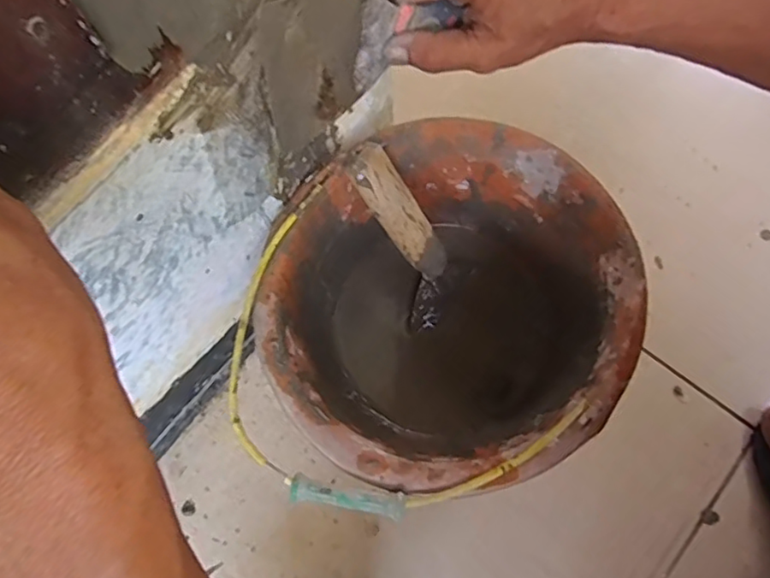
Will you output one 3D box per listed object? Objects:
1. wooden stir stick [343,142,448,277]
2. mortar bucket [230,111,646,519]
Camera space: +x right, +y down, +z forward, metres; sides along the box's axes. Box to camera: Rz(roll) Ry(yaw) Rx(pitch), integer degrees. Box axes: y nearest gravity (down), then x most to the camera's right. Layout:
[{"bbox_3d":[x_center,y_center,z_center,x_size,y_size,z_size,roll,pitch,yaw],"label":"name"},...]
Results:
[{"bbox_3d":[0.014,-0.057,0.488,0.033,0.128,0.019,-44,33,-10],"label":"wooden stir stick"},{"bbox_3d":[0.043,0.030,0.531,0.291,0.211,0.276,0,74,1],"label":"mortar bucket"}]

